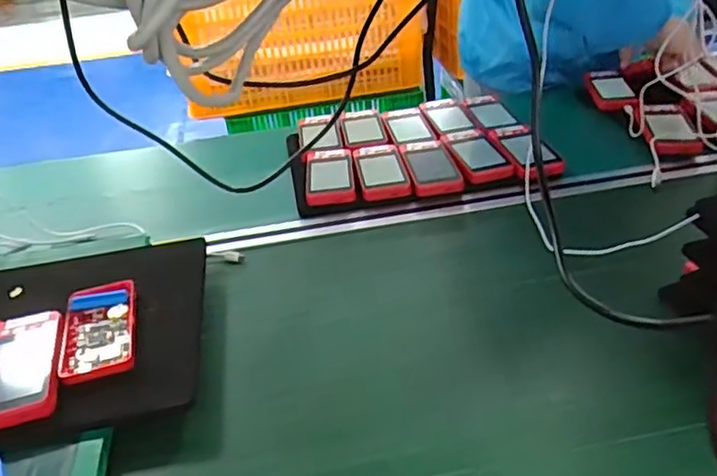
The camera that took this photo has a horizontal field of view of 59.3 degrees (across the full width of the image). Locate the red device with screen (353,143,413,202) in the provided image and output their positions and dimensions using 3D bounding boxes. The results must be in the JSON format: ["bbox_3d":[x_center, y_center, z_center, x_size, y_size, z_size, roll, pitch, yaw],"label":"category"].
[{"bbox_3d":[0.030,-0.091,0.851,0.063,0.023,0.118,-8,35,-4],"label":"red device with screen"}]

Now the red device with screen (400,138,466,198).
[{"bbox_3d":[0.095,-0.098,0.848,0.065,0.015,0.118,-13,39,-6],"label":"red device with screen"}]

